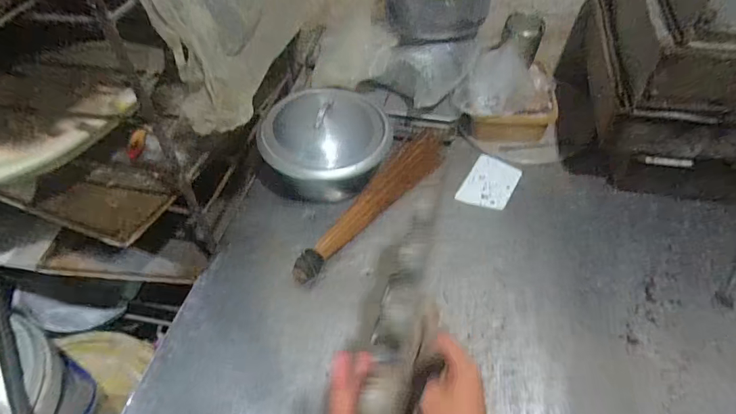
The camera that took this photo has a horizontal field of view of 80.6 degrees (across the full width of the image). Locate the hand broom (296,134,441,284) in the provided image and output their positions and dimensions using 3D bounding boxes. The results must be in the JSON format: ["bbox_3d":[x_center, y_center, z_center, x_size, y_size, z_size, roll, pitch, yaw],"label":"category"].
[{"bbox_3d":[0.006,-0.016,0.717,0.068,0.047,0.379,33,57,28],"label":"hand broom"}]

